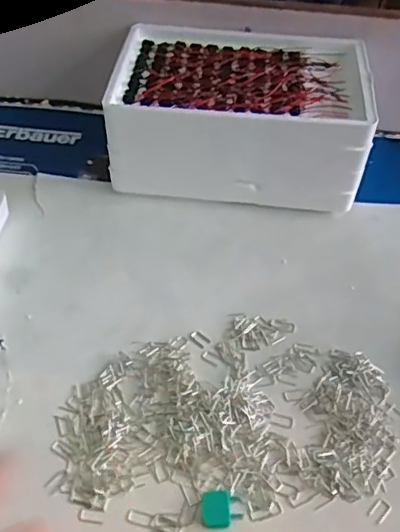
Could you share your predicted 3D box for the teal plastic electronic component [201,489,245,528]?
[{"bbox_3d":[0.014,0.154,0.361,0.025,0.011,0.020,-6,48,-8],"label":"teal plastic electronic component"}]

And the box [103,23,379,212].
[{"bbox_3d":[0.038,-0.150,0.570,0.232,0.107,0.161,6,47,3],"label":"box"}]

